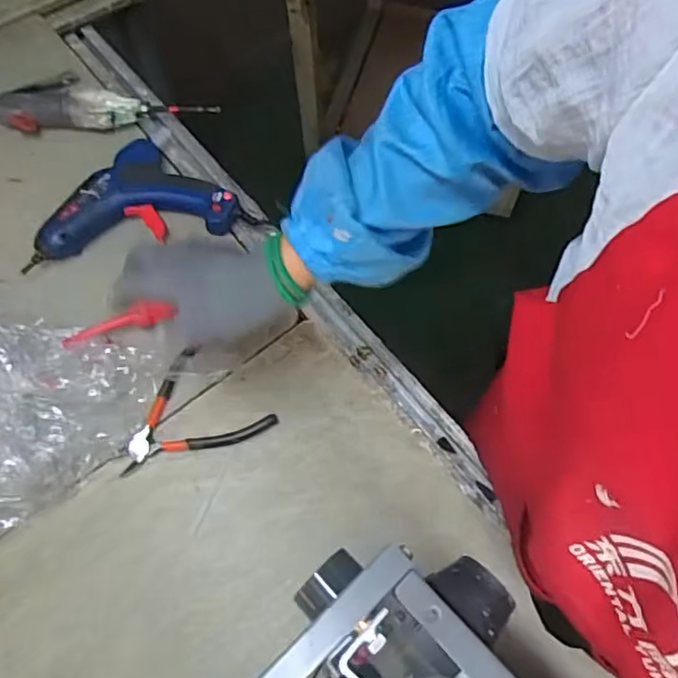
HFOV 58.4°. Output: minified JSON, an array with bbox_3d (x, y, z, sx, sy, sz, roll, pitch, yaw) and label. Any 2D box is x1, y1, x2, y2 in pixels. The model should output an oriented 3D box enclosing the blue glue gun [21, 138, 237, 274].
[{"bbox_3d":[-0.226,-0.158,0.670,0.227,0.044,0.139,-10,65,-3],"label":"blue glue gun"}]

